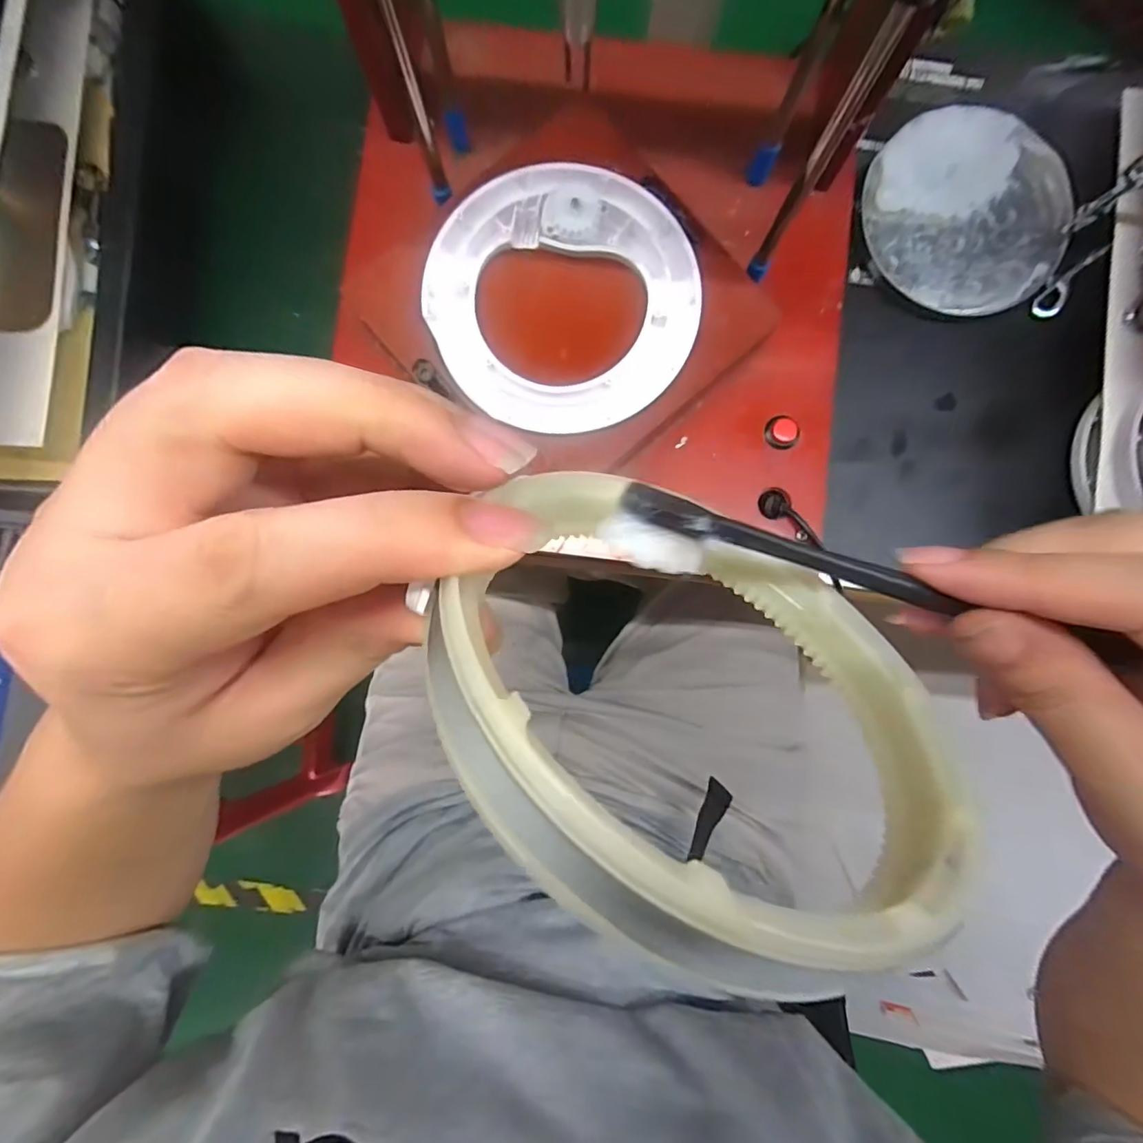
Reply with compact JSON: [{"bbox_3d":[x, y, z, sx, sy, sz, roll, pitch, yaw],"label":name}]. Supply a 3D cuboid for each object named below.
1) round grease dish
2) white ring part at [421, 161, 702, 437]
[{"bbox_3d":[0.250,-0.228,0.346,0.126,0.017,0.120,0,86,-1],"label":"round grease dish"},{"bbox_3d":[-0.003,-0.137,0.267,0.128,0.013,0.136,0,86,-1],"label":"white ring part"}]

